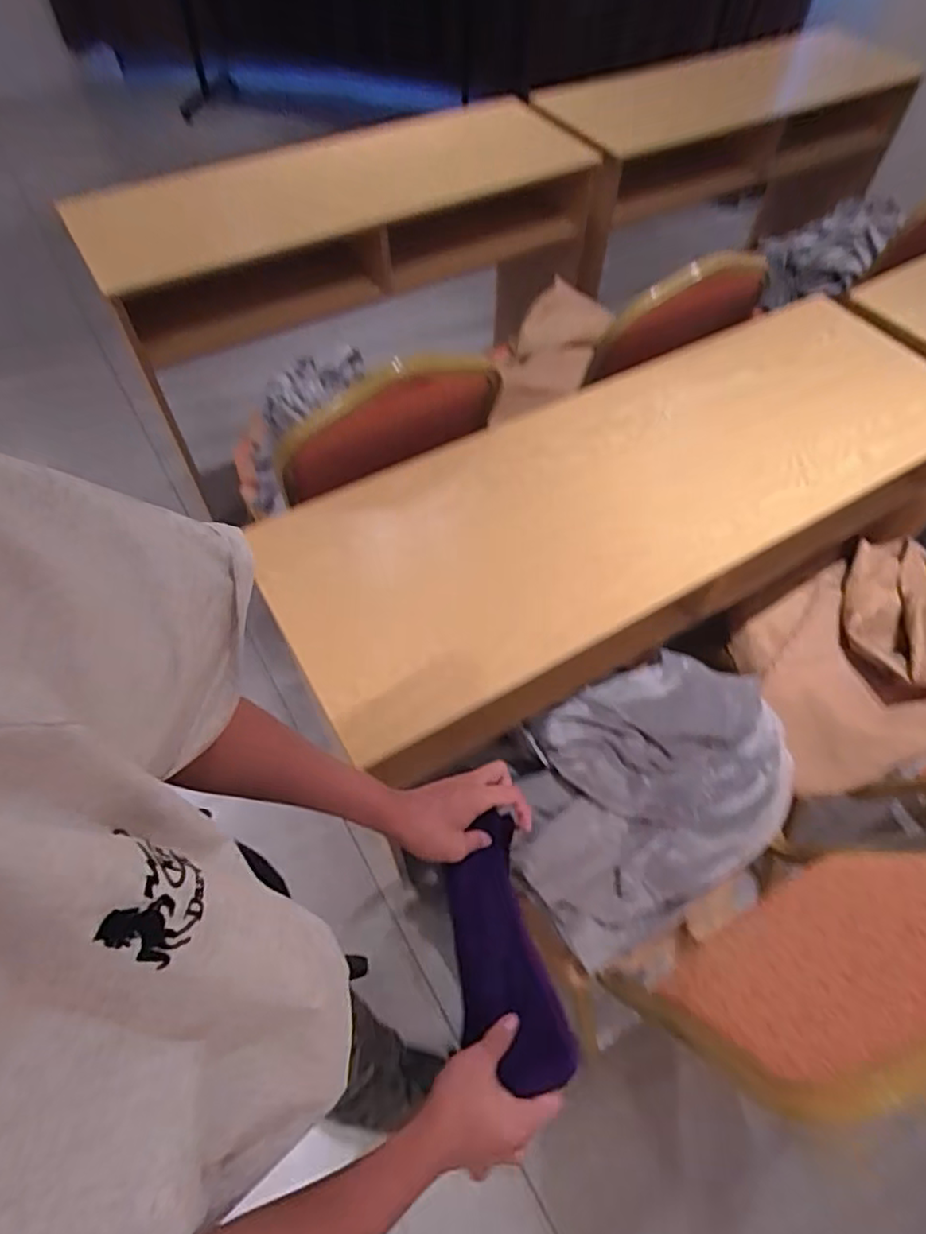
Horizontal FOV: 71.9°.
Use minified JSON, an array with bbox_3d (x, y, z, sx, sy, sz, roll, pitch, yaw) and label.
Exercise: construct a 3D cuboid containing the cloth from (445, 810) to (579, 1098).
[{"bbox_3d":[0.032,0.309,0.595,0.082,0.050,0.217,-12,59,-10],"label":"cloth"}]

